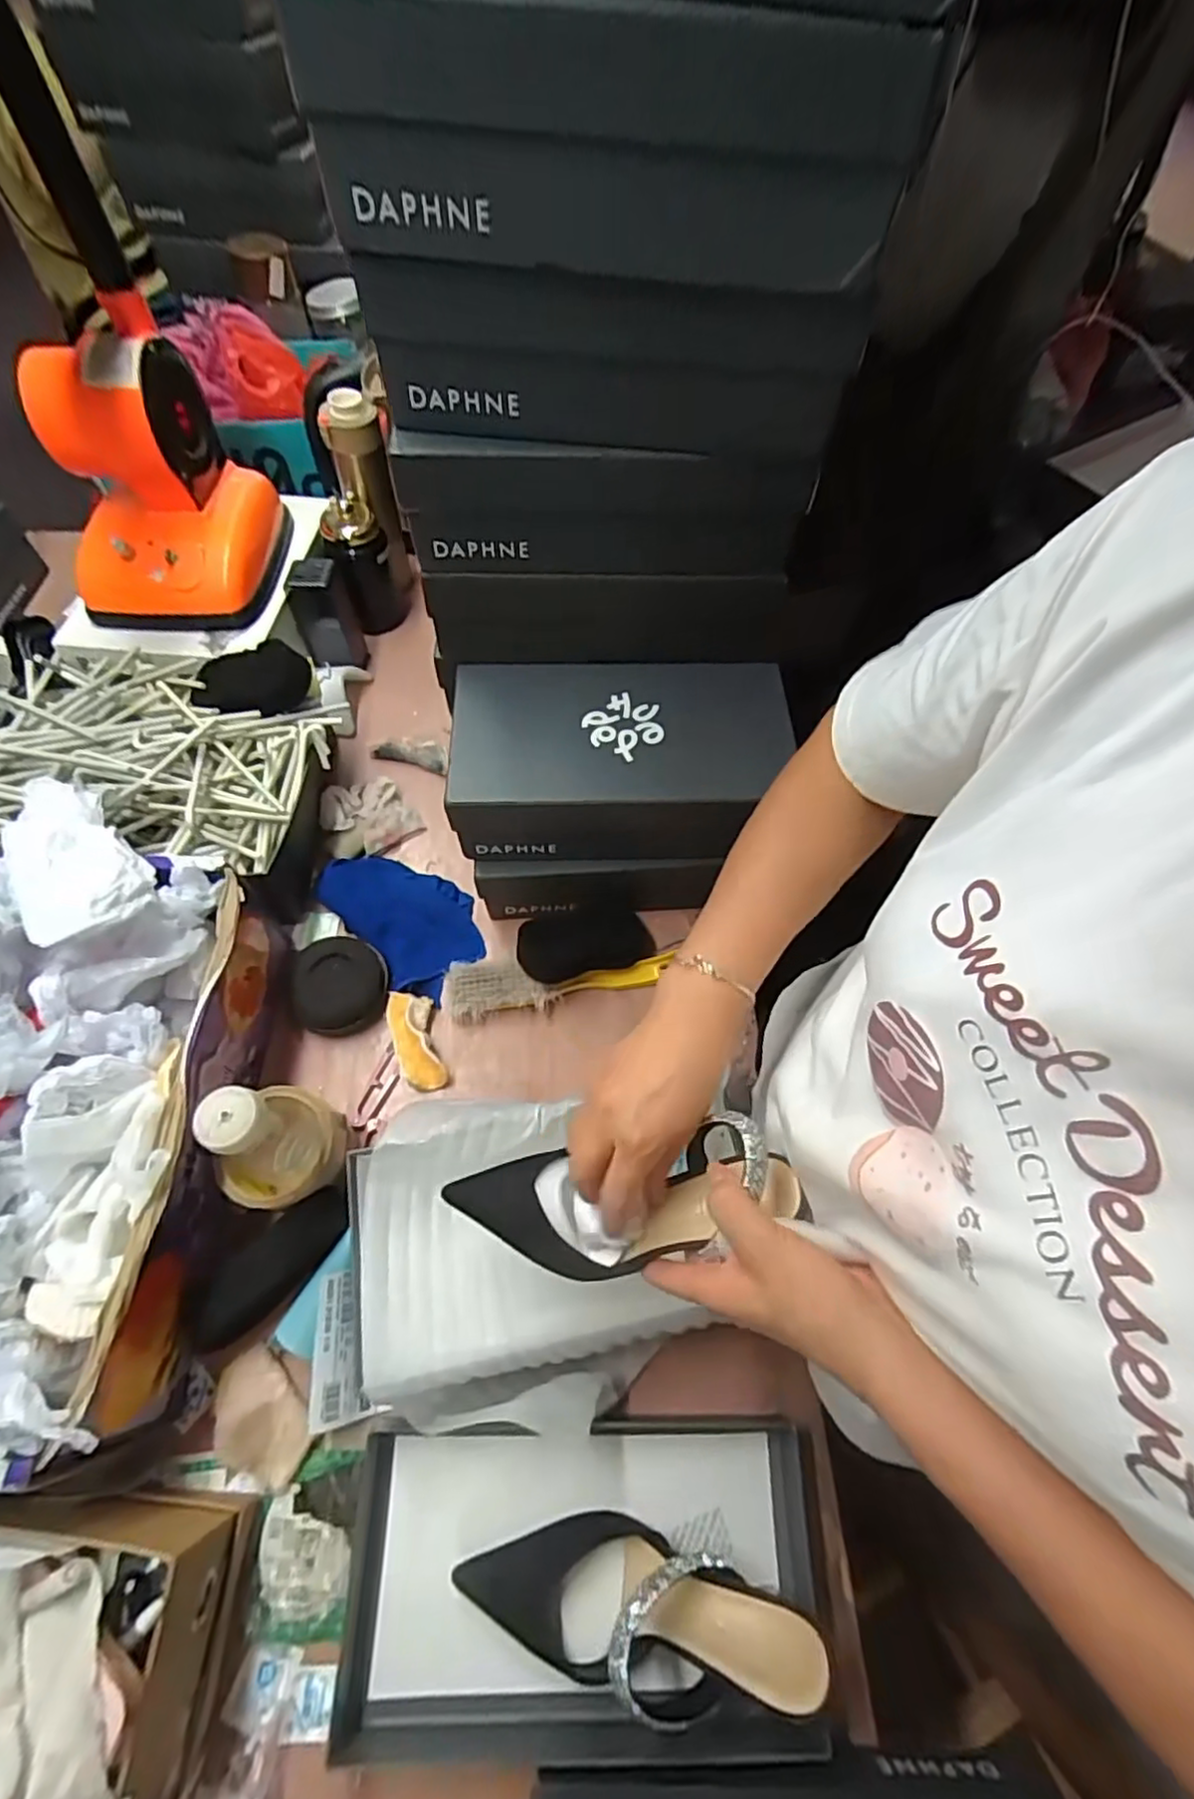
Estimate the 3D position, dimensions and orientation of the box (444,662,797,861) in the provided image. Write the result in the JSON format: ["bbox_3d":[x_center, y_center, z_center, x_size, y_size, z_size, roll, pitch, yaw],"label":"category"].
[{"bbox_3d":[0.021,-0.129,0.618,0.300,0.096,0.164,-2,62,-3],"label":"box"}]

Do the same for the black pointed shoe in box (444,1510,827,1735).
[{"bbox_3d":[0.022,0.455,0.423,0.225,0.093,0.088,17,62,7],"label":"black pointed shoe in box"}]

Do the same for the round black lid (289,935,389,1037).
[{"bbox_3d":[-0.245,0.081,0.639,0.083,0.014,0.092,3,69,-17],"label":"round black lid"}]

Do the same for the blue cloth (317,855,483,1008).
[{"bbox_3d":[-0.203,0.016,0.690,0.179,0.025,0.113,33,65,14],"label":"blue cloth"}]

